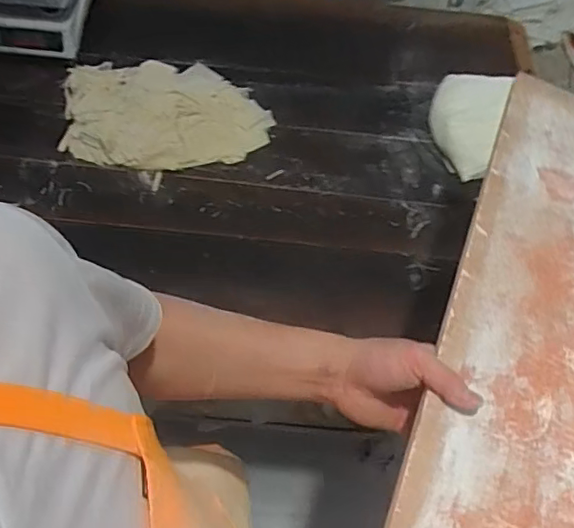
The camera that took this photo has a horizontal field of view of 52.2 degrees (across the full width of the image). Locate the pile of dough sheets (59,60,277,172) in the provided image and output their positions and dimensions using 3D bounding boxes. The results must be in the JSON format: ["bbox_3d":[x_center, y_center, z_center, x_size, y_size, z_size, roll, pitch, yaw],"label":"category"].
[{"bbox_3d":[-0.227,-0.302,1.110,0.375,0.057,0.273,-5,52,-12],"label":"pile of dough sheets"}]

